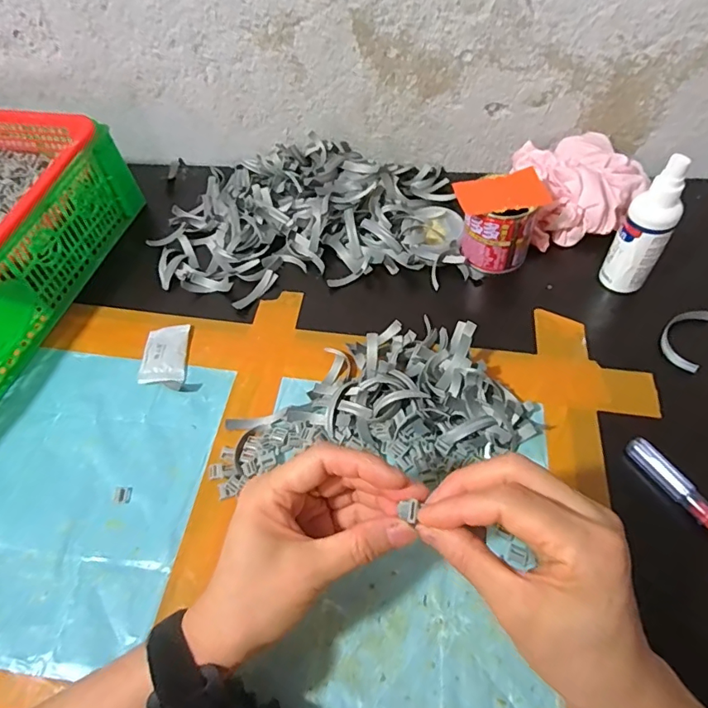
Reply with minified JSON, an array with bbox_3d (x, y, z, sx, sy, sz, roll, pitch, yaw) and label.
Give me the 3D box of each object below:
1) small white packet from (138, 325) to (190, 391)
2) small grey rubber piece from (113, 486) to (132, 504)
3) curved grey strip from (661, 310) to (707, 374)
[{"bbox_3d":[-0.175,0.002,0.459,0.040,0.010,0.070,-9,54,-1],"label":"small white packet"},{"bbox_3d":[-0.181,0.110,0.385,0.013,0.004,0.013,-5,54,2],"label":"small grey rubber piece"},{"bbox_3d":[0.292,-0.015,0.437,0.033,0.012,0.066,23,59,21],"label":"curved grey strip"}]

